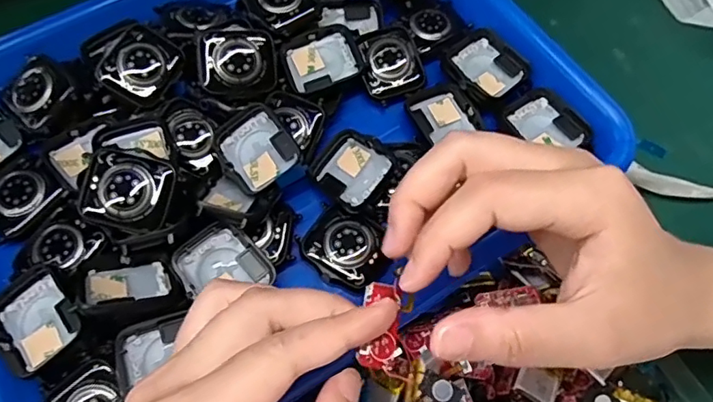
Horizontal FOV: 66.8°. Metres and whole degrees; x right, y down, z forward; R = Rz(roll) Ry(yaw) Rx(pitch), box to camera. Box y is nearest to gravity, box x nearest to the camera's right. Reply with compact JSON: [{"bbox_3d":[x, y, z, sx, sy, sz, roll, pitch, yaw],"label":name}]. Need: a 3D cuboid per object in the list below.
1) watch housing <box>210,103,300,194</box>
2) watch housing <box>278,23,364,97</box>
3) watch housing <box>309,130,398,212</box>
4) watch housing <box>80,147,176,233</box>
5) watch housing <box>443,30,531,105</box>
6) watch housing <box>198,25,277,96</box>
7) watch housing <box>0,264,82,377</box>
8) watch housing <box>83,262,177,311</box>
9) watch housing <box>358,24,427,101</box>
[{"bbox_3d":[-0.051,-0.028,0.277,0.034,0.016,0.042,-32,70,-15],"label":"watch housing"},{"bbox_3d":[-0.020,-0.080,0.304,0.041,0.011,0.033,-23,67,-11],"label":"watch housing"},{"bbox_3d":[-0.001,-0.017,0.279,0.035,0.011,0.038,-48,54,-7],"label":"watch housing"},{"bbox_3d":[-0.104,-0.005,0.247,0.039,0.010,0.036,16,84,-2],"label":"watch housing"},{"bbox_3d":[0.073,-0.076,0.307,0.039,0.011,0.041,-36,71,-16],"label":"watch housing"},{"bbox_3d":[-0.064,-0.074,0.289,0.041,0.007,0.037,-8,91,-16],"label":"watch housing"},{"bbox_3d":[-0.140,0.051,0.237,0.035,0.014,0.041,-36,70,-16],"label":"watch housing"},{"bbox_3d":[-0.103,0.038,0.247,0.039,0.007,0.030,-8,35,-26],"label":"watch housing"},{"bbox_3d":[0.020,-0.079,0.307,0.035,0.013,0.039,-14,66,-7],"label":"watch housing"}]

